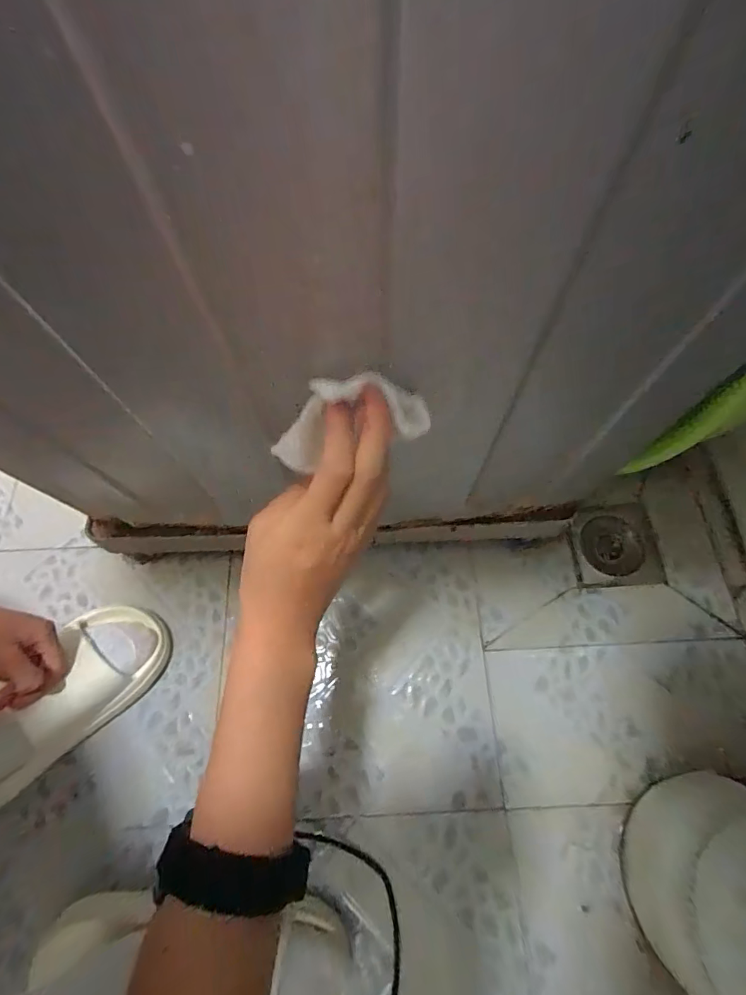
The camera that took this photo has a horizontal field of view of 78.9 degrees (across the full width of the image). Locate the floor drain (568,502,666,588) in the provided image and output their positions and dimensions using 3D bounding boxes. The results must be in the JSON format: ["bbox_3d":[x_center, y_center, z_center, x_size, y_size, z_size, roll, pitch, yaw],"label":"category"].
[{"bbox_3d":[0.306,0.061,0.575,0.104,0.012,0.104,-4,65,-1],"label":"floor drain"}]

